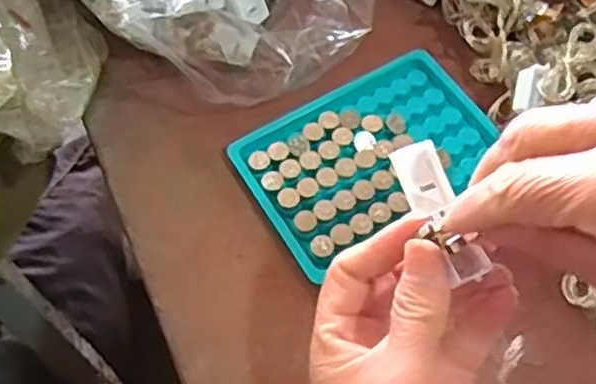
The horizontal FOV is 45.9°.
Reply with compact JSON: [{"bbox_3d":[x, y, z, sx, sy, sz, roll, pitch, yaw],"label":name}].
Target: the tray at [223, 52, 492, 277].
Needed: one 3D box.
[{"bbox_3d":[0.038,-0.022,0.377,0.129,0.009,0.087,-29,65,-15],"label":"tray"}]

